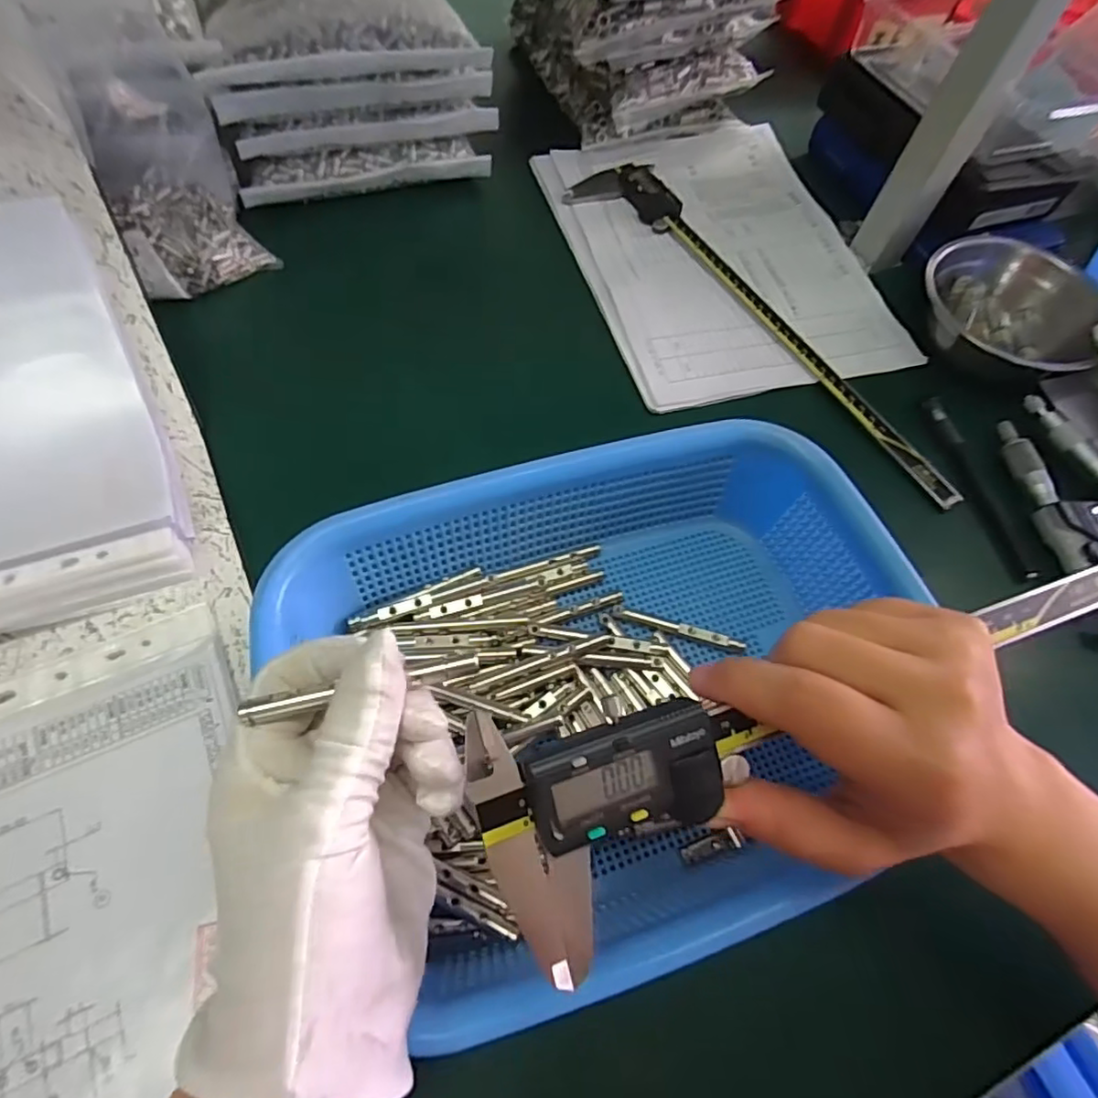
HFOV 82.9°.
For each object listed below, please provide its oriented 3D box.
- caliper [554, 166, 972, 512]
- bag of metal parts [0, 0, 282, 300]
[{"bbox_3d":[0.155,-0.179,0.466,0.068,0.017,0.384,-31,68,-19],"label":"caliper"},{"bbox_3d":[-0.259,-0.267,0.390,0.094,0.198,0.056,-29,31,-18],"label":"bag of metal parts"}]

